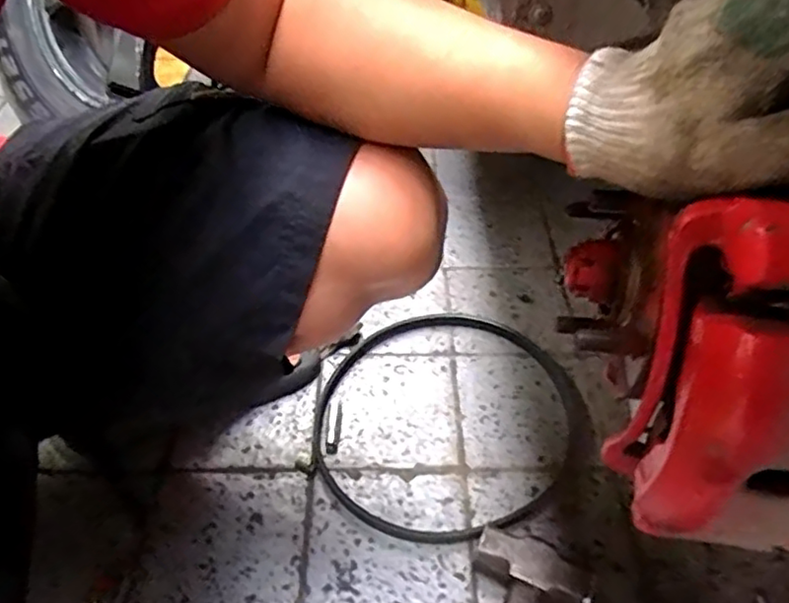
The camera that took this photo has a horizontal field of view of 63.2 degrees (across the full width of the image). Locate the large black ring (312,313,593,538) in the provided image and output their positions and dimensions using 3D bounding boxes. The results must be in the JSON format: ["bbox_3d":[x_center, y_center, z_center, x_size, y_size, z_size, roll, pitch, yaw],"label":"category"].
[{"bbox_3d":[0.057,0.120,0.690,0.271,0.021,0.292,0,47,0],"label":"large black ring"}]

